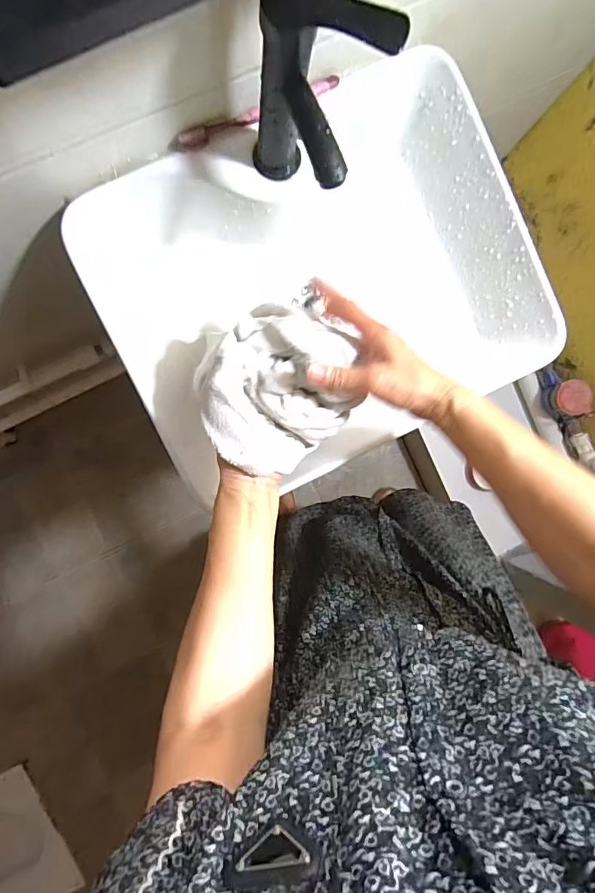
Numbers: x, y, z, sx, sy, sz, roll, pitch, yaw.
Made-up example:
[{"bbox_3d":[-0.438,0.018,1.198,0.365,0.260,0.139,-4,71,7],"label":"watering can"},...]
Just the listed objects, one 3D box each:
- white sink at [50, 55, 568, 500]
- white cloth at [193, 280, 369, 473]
[{"bbox_3d":[0.014,-0.194,0.584,0.466,0.178,0.402,-26,94,-7],"label":"white sink"},{"bbox_3d":[-0.014,-0.063,0.461,0.138,0.064,0.176,40,85,-6],"label":"white cloth"}]

